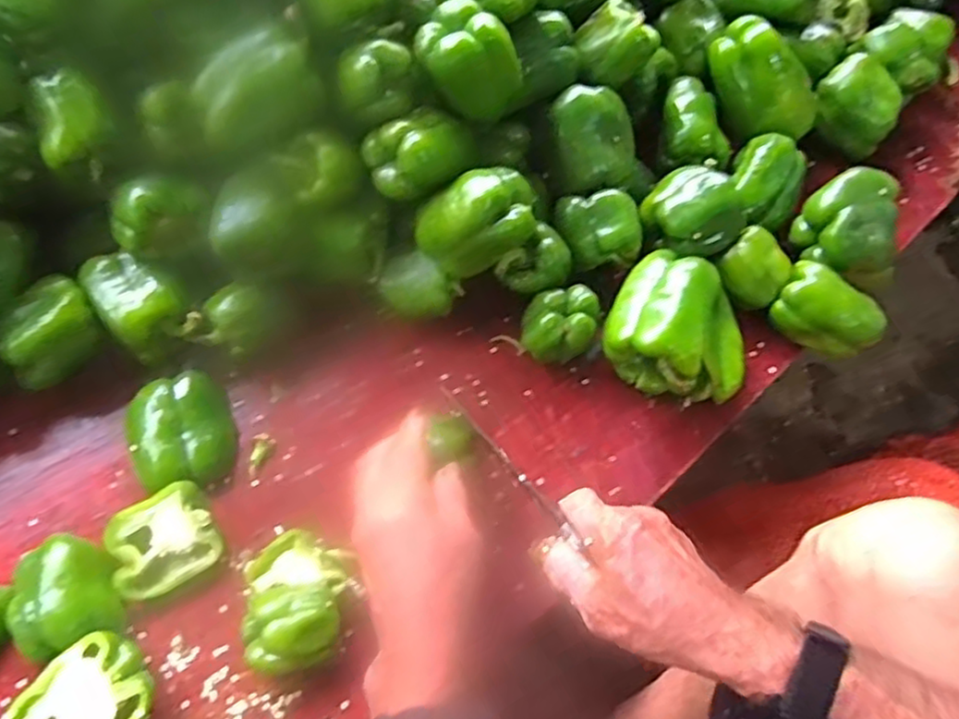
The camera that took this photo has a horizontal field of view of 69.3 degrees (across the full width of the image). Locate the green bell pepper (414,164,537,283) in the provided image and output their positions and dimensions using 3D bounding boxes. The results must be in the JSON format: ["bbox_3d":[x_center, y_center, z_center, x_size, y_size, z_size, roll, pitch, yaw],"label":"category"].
[{"bbox_3d":[-0.001,-0.108,0.553,0.091,0.069,0.060,-19,66,-13],"label":"green bell pepper"}]

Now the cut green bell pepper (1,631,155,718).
[{"bbox_3d":[-0.259,0.230,0.464,0.078,0.042,0.069,-39,72,-20],"label":"cut green bell pepper"}]

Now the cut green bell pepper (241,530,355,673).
[{"bbox_3d":[-0.130,0.171,0.494,0.068,0.040,0.088,-4,64,-6],"label":"cut green bell pepper"}]

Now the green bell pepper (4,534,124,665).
[{"bbox_3d":[-0.291,0.164,0.490,0.067,0.045,0.080,-22,67,-14],"label":"green bell pepper"}]

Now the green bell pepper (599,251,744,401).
[{"bbox_3d":[0.176,-0.030,0.599,0.121,0.081,0.110,2,64,-3],"label":"green bell pepper"}]

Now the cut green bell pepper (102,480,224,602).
[{"bbox_3d":[-0.231,0.135,0.508,0.074,0.045,0.061,-28,69,-17],"label":"cut green bell pepper"}]

